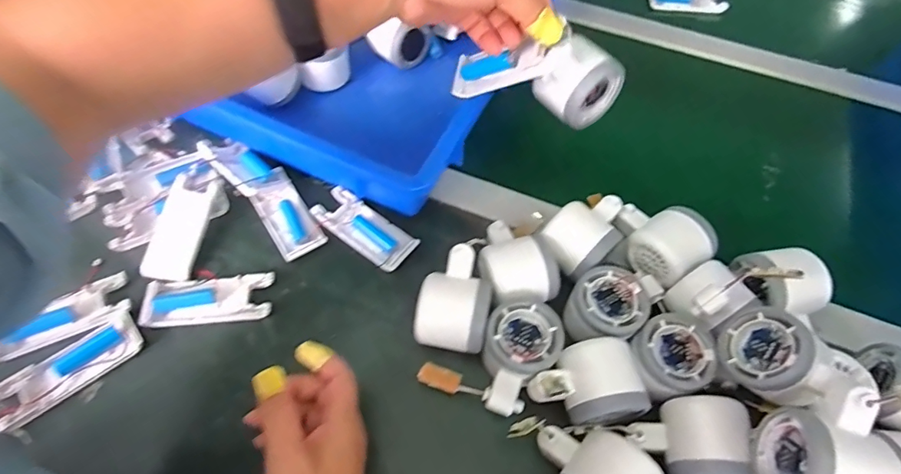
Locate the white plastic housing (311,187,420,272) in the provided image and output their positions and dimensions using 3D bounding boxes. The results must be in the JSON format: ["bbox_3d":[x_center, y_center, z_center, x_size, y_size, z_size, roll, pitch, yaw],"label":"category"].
[{"bbox_3d":[-0.083,-0.008,0.461,0.103,0.012,0.043,33,64,17],"label":"white plastic housing"}]

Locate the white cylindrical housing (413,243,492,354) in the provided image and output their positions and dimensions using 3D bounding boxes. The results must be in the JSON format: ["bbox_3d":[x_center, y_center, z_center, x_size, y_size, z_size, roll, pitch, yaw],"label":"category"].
[{"bbox_3d":[0.003,0.055,0.396,0.057,0.064,0.075,10,60,4],"label":"white cylindrical housing"}]

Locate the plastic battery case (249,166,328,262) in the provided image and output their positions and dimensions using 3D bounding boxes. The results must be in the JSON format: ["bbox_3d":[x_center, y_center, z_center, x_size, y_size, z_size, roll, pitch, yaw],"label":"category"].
[{"bbox_3d":[-0.162,-0.024,0.463,0.043,0.020,0.100,-31,65,-18],"label":"plastic battery case"}]

